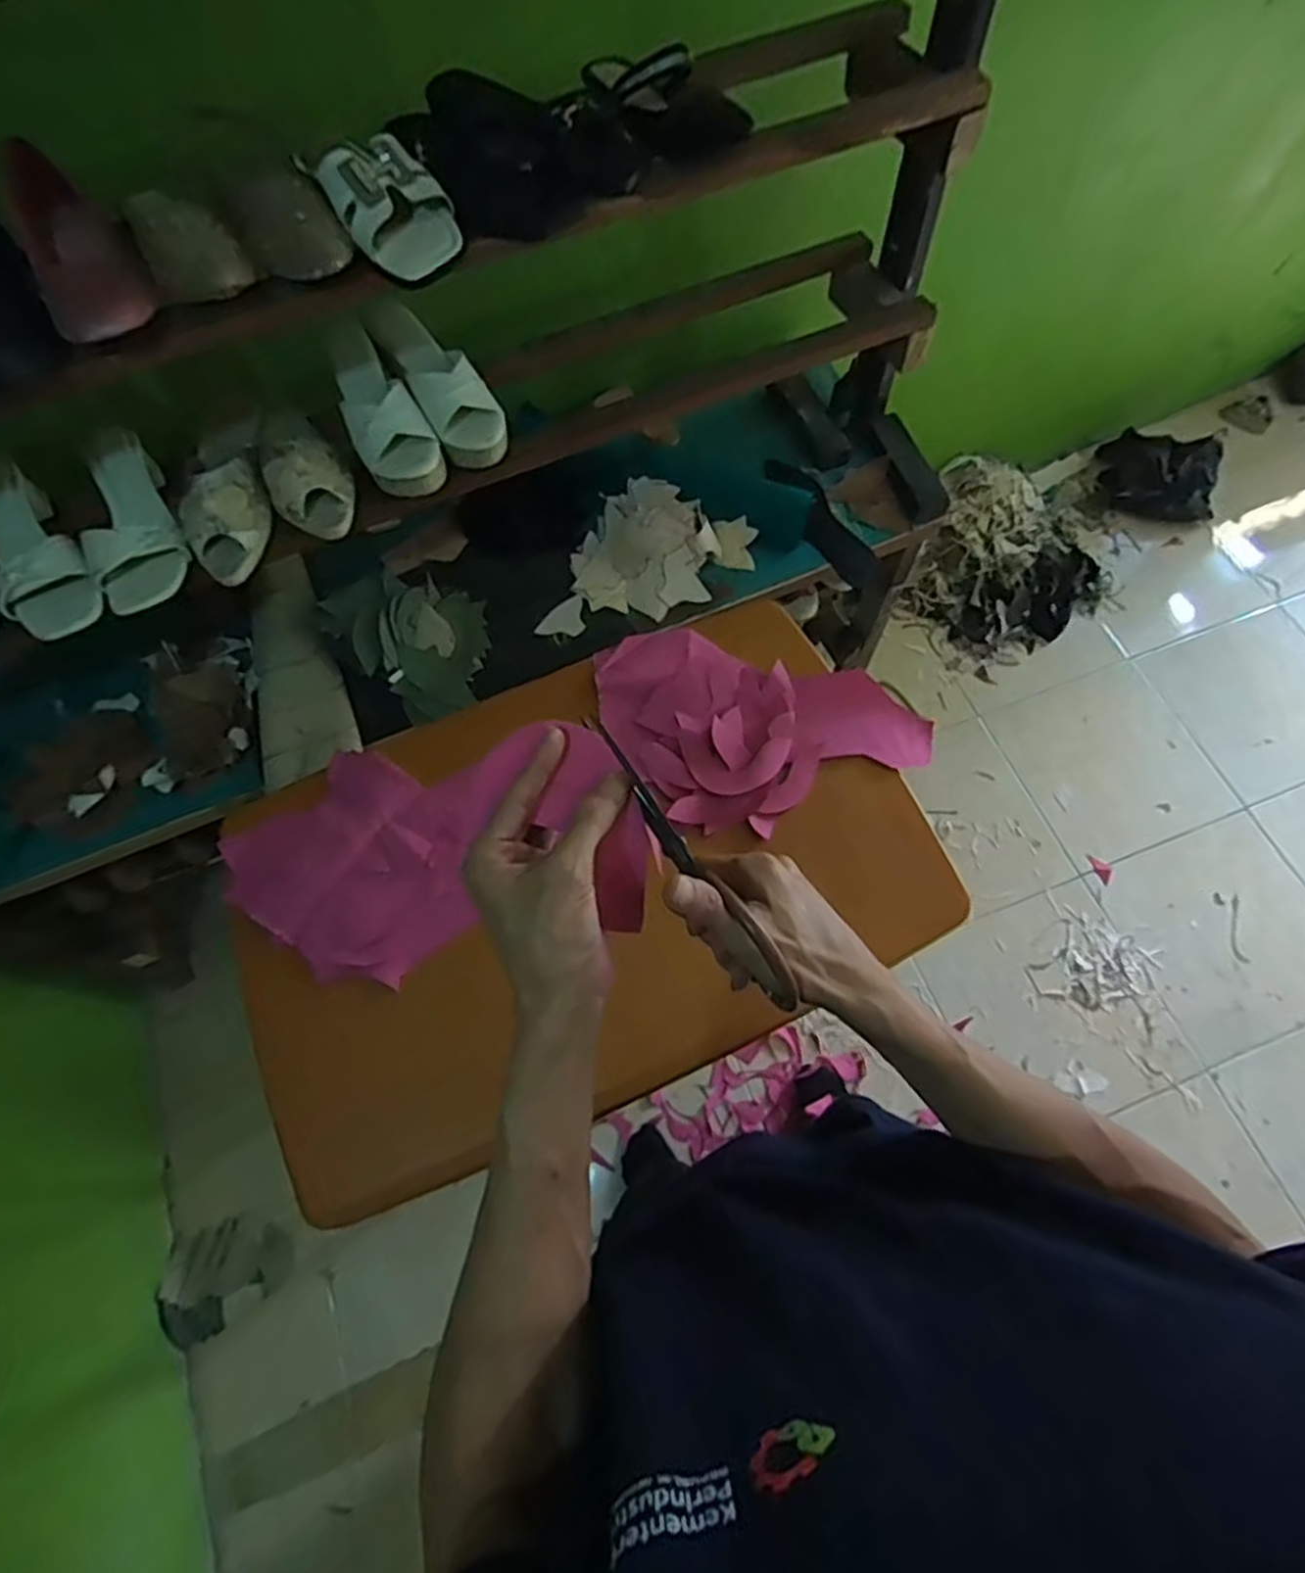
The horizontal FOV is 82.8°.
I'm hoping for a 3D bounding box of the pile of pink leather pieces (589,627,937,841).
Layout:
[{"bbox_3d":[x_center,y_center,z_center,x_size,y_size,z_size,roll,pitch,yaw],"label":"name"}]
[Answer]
[{"bbox_3d":[0.121,-0.101,0.901,0.327,0.032,0.295,-26,68,-8],"label":"pile of pink leather pieces"}]

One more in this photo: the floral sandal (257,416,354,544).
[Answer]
[{"bbox_3d":[-0.401,-0.373,0.838,0.088,0.063,0.217,-26,68,-8],"label":"floral sandal"}]

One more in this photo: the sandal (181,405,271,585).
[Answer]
[{"bbox_3d":[-0.483,-0.343,0.825,0.090,0.064,0.251,-17,67,-5],"label":"sandal"}]

